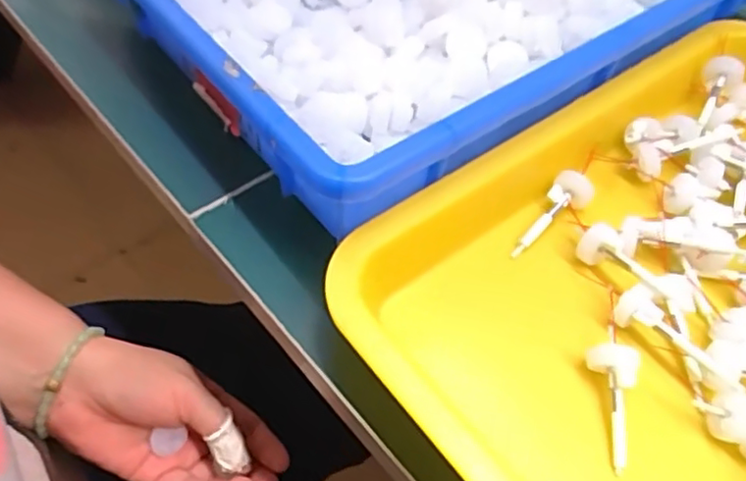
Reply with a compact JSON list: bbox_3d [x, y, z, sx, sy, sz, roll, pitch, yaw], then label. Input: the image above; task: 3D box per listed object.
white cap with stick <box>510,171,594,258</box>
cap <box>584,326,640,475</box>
[{"bbox_3d":[0.087,-0.011,0.314,0.018,0.012,0.053,38,74,20],"label":"white cap with stick"},{"bbox_3d":[0.098,0.065,0.262,0.017,0.017,0.054,4,74,-2],"label":"cap"}]

